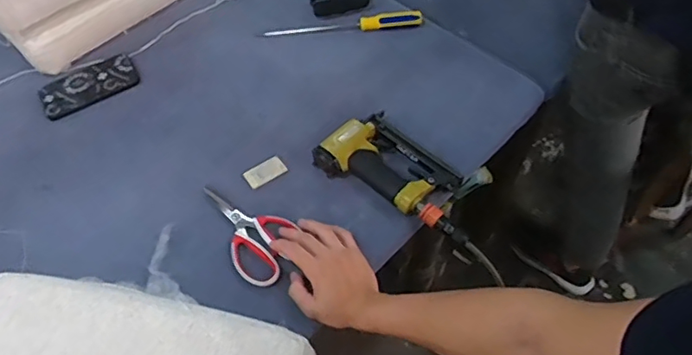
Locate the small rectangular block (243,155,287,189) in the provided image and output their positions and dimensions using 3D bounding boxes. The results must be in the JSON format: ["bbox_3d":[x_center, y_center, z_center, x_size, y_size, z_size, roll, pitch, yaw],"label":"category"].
[{"bbox_3d":[-0.125,-0.009,0.865,0.062,0.005,0.036,-30,57,-17],"label":"small rectangular block"}]

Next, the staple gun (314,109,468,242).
[{"bbox_3d":[0.090,-0.013,0.829,0.254,0.044,0.132,30,61,24],"label":"staple gun"}]

